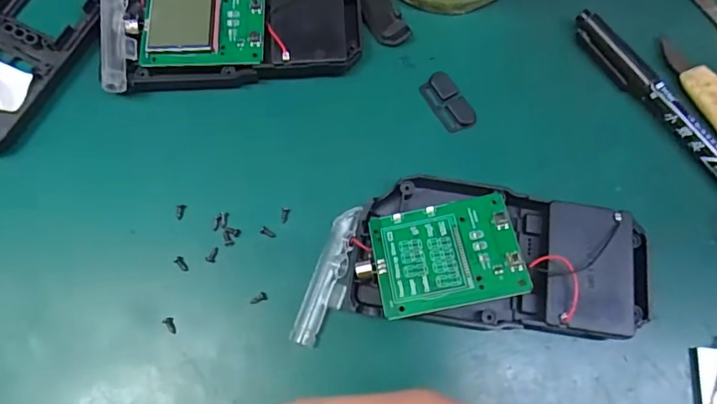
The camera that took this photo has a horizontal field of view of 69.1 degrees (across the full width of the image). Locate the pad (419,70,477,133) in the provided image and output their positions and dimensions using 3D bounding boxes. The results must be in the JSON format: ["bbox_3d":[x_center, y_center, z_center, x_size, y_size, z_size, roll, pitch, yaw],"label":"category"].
[{"bbox_3d":[0.042,-0.046,0.241,0.014,0.006,0.029,-32,75,-11],"label":"pad"}]

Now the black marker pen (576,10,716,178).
[{"bbox_3d":[0.145,-0.033,0.233,0.013,0.011,0.136,-32,75,-11],"label":"black marker pen"}]

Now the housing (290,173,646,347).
[{"bbox_3d":[0.046,0.021,0.209,0.136,0.025,0.063,-1,72,-2],"label":"housing"}]

